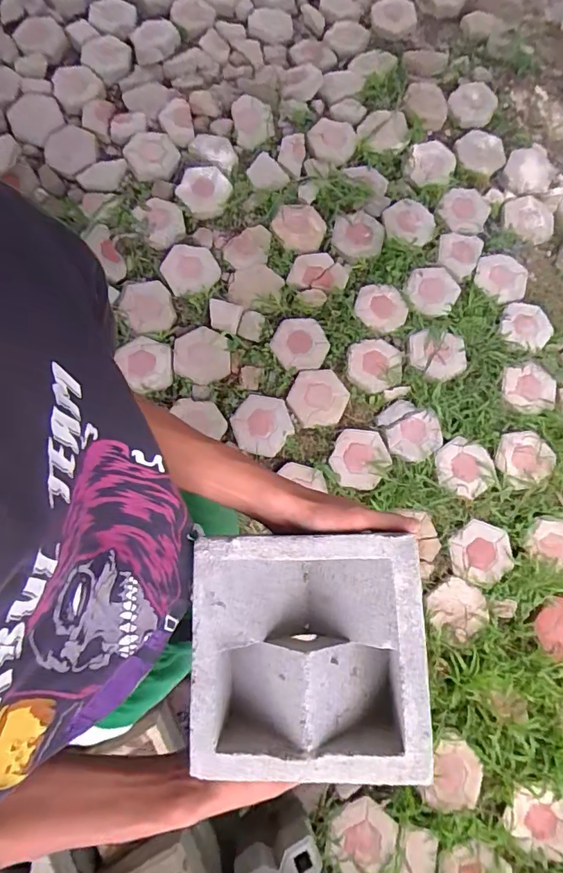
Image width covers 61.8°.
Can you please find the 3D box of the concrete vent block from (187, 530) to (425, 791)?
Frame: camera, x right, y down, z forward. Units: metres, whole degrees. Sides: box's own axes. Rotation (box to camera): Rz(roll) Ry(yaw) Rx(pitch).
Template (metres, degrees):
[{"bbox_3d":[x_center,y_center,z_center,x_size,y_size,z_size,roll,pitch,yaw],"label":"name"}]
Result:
[{"bbox_3d":[0.020,0.193,0.426,0.196,0.076,0.191,0,74,-2],"label":"concrete vent block"}]

